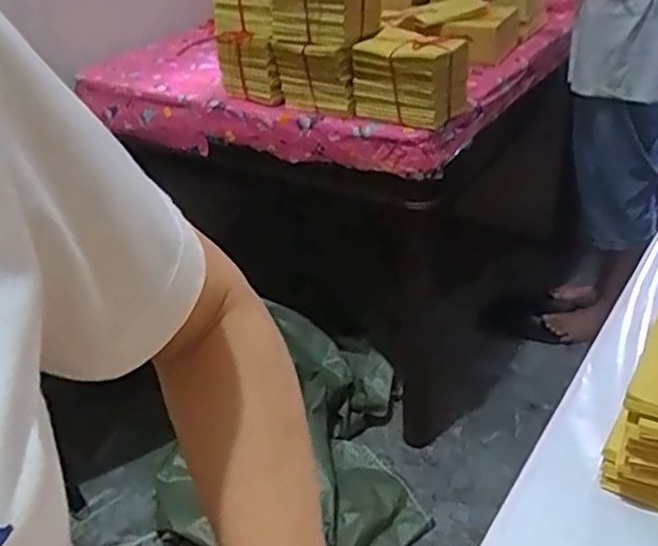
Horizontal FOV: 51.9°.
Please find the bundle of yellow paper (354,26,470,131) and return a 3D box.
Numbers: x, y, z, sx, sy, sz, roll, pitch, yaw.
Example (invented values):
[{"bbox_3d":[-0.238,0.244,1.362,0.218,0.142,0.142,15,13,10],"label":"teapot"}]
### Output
[{"bbox_3d":[0.130,-0.335,1.170,0.121,0.128,0.174,-29,40,-30],"label":"bundle of yellow paper"}]

